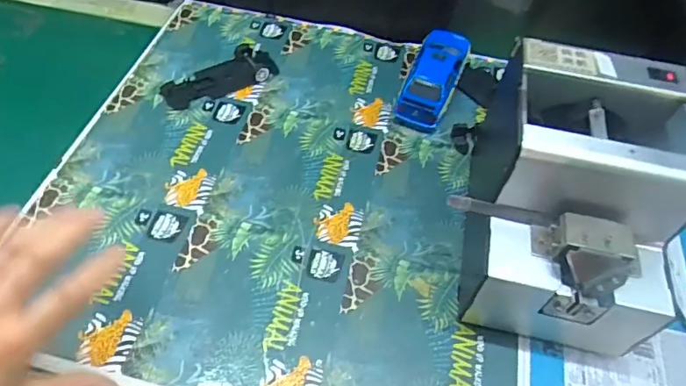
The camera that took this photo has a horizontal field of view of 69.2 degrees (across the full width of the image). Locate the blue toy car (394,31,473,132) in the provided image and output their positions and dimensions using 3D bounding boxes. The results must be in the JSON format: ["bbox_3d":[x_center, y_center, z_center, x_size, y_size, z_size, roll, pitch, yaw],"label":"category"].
[{"bbox_3d":[0.096,-0.123,0.517,0.049,0.038,0.118,21,67,11],"label":"blue toy car"}]

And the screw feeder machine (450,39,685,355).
[{"bbox_3d":[0.161,0.004,0.373,0.142,0.148,0.186,11,52,3],"label":"screw feeder machine"}]

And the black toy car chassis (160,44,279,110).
[{"bbox_3d":[-0.128,-0.125,0.528,0.125,0.017,0.054,-33,61,-27],"label":"black toy car chassis"}]

